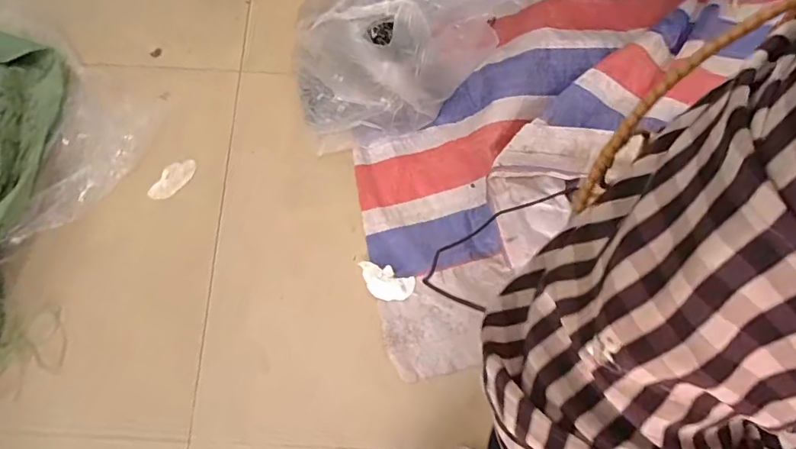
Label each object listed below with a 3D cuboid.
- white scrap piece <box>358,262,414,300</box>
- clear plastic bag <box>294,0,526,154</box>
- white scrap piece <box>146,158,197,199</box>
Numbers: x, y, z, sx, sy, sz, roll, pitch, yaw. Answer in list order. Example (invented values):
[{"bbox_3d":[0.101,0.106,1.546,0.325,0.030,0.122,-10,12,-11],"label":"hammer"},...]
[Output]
[{"bbox_3d":[-0.022,0.091,0.720,0.091,0.009,0.051,25,77,5],"label":"white scrap piece"},{"bbox_3d":[0.064,-0.359,0.703,0.206,0.233,0.546,38,79,8],"label":"clear plastic bag"},{"bbox_3d":[-0.377,-0.076,0.761,0.040,0.005,0.088,43,80,9],"label":"white scrap piece"}]

